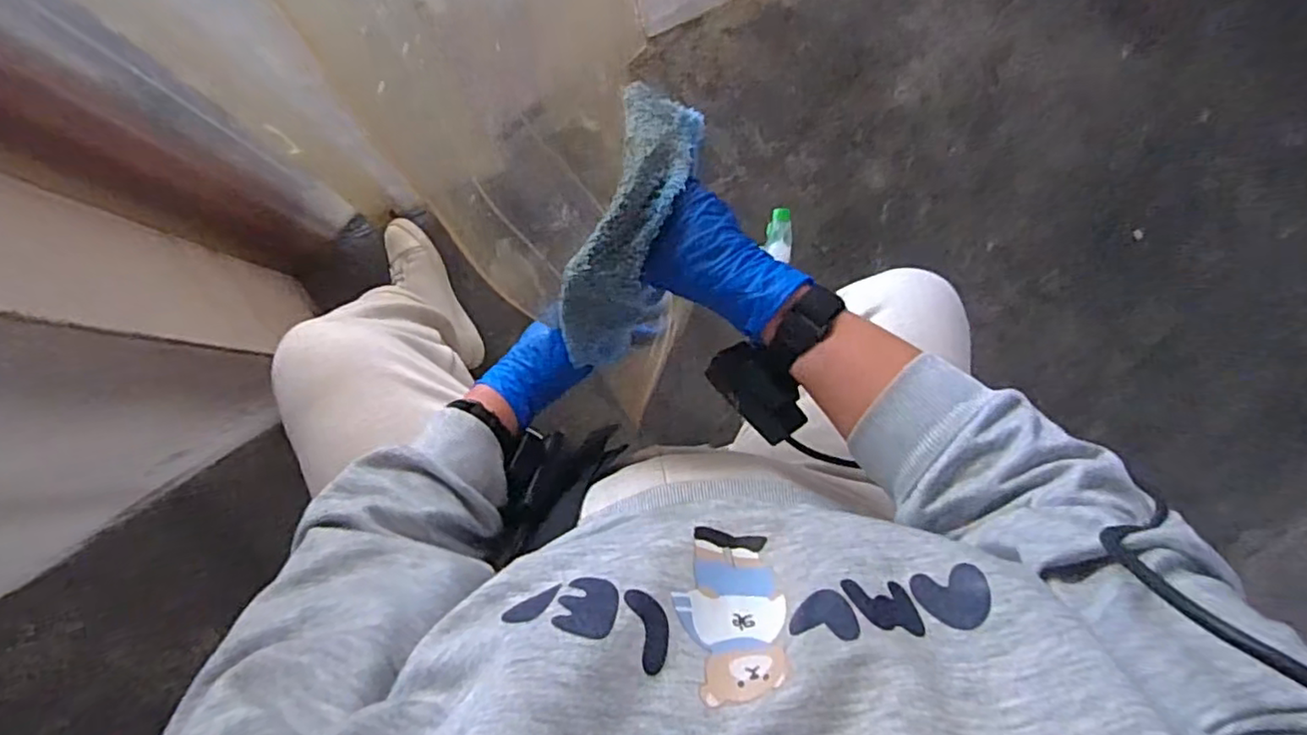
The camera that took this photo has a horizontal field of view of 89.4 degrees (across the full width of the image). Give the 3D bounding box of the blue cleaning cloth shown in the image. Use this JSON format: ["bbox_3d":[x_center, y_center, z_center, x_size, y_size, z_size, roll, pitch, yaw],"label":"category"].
[{"bbox_3d":[-0.014,-0.090,0.434,0.056,0.075,0.182,19,97,-1],"label":"blue cleaning cloth"}]

